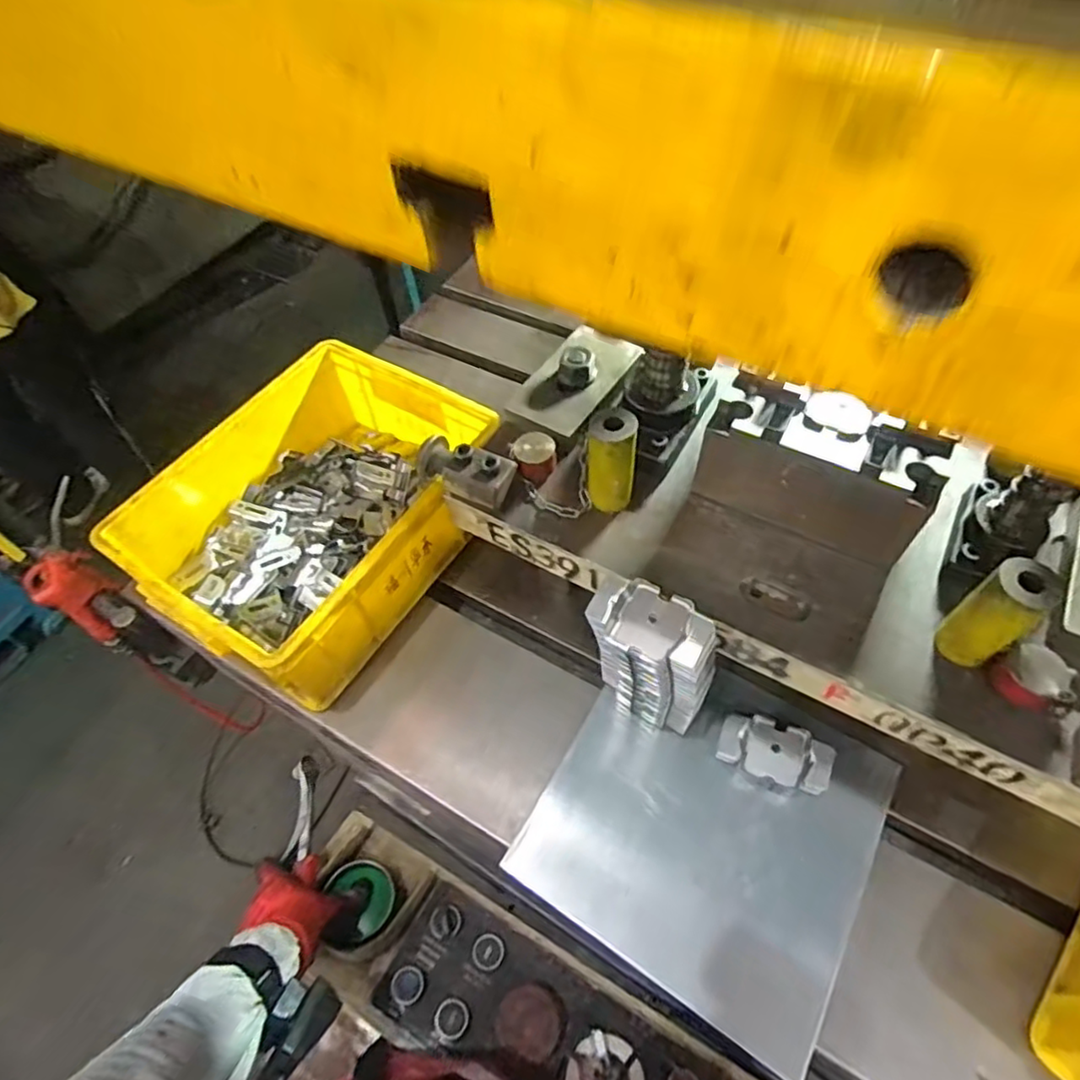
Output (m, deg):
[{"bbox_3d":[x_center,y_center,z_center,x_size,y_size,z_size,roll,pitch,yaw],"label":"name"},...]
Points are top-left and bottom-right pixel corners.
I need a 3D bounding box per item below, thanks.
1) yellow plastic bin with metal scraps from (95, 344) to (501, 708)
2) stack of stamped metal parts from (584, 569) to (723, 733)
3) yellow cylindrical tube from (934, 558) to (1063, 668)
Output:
[{"bbox_3d":[-0.231,-0.030,0.688,0.255,0.122,0.344,28,61,20],"label":"yellow plastic bin with metal scraps"},{"bbox_3d":[0.089,0.106,0.535,0.099,0.173,0.055,21,59,17],"label":"stack of stamped metal parts"},{"bbox_3d":[0.325,0.053,0.459,0.038,0.110,0.040,-2,56,2],"label":"yellow cylindrical tube"}]

